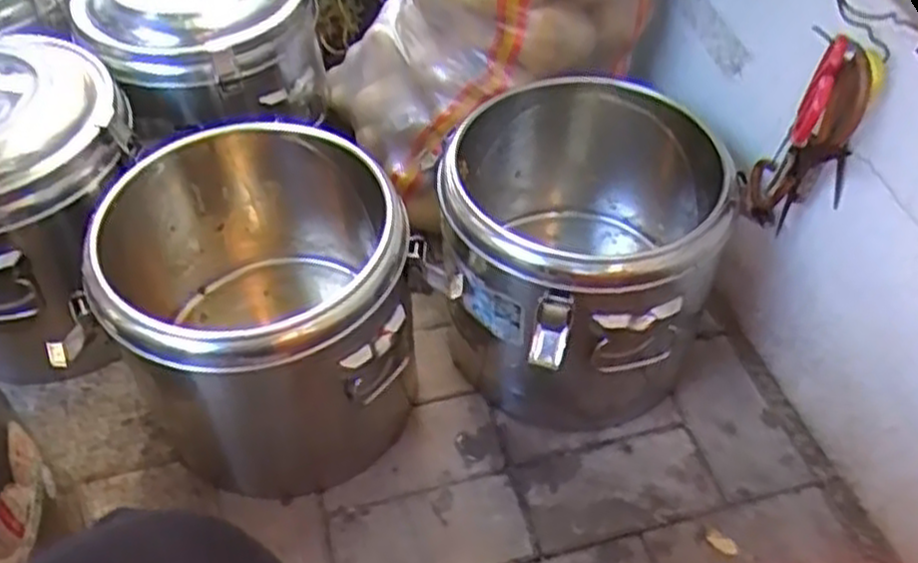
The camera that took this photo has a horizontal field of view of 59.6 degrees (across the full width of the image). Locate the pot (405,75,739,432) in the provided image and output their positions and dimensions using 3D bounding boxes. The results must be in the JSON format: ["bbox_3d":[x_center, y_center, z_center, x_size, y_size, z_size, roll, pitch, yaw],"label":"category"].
[{"bbox_3d":[0.116,-0.016,0.849,0.286,0.263,0.301,1,49,-2],"label":"pot"}]

